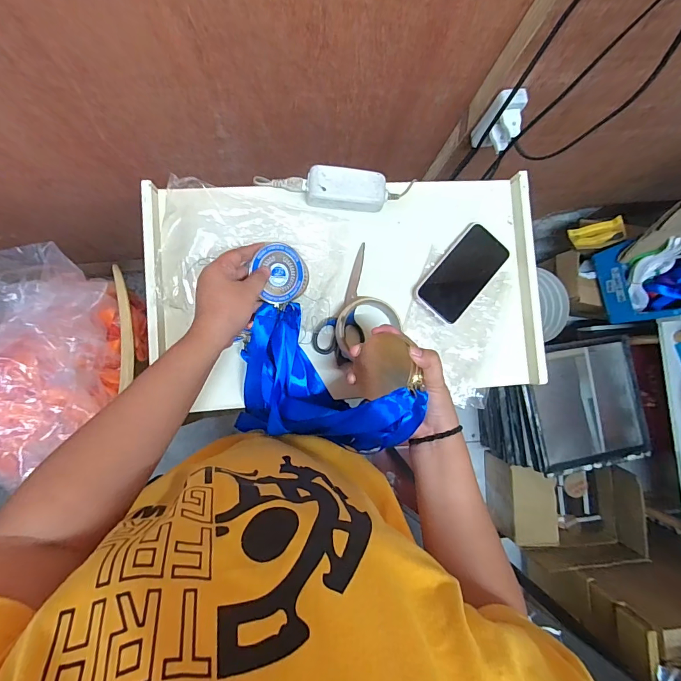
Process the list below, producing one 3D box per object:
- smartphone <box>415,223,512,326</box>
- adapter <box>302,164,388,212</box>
[{"bbox_3d":[0.169,-0.093,0.539,0.067,0.012,0.137,41,83,-1],"label":"smartphone"},{"bbox_3d":[0.007,-0.202,0.527,0.108,0.031,0.045,3,86,-5],"label":"adapter"}]

